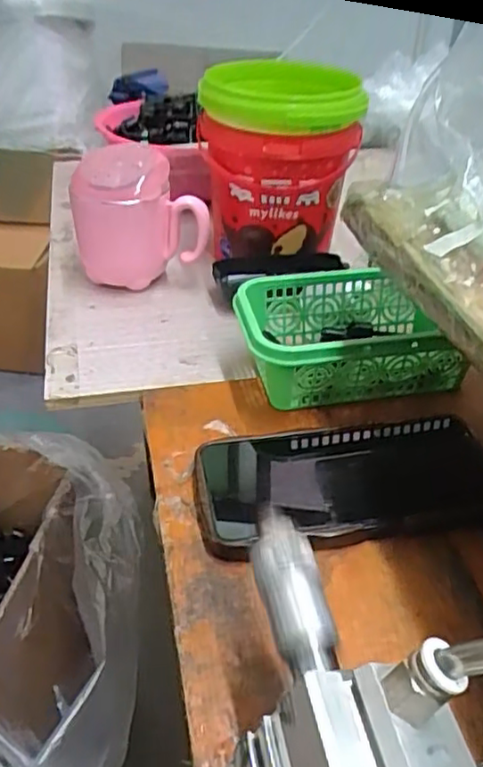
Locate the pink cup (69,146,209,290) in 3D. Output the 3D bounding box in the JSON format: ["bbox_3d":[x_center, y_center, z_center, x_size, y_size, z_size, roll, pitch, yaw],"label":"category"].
[{"bbox_3d":[-0.084,-0.138,0.527,0.106,0.100,0.069,-7,38,-11],"label":"pink cup"}]

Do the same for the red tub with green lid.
[{"bbox_3d":[0.030,-0.194,0.541,0.127,0.141,0.117,1,37,-1],"label":"red tub with green lid"}]

